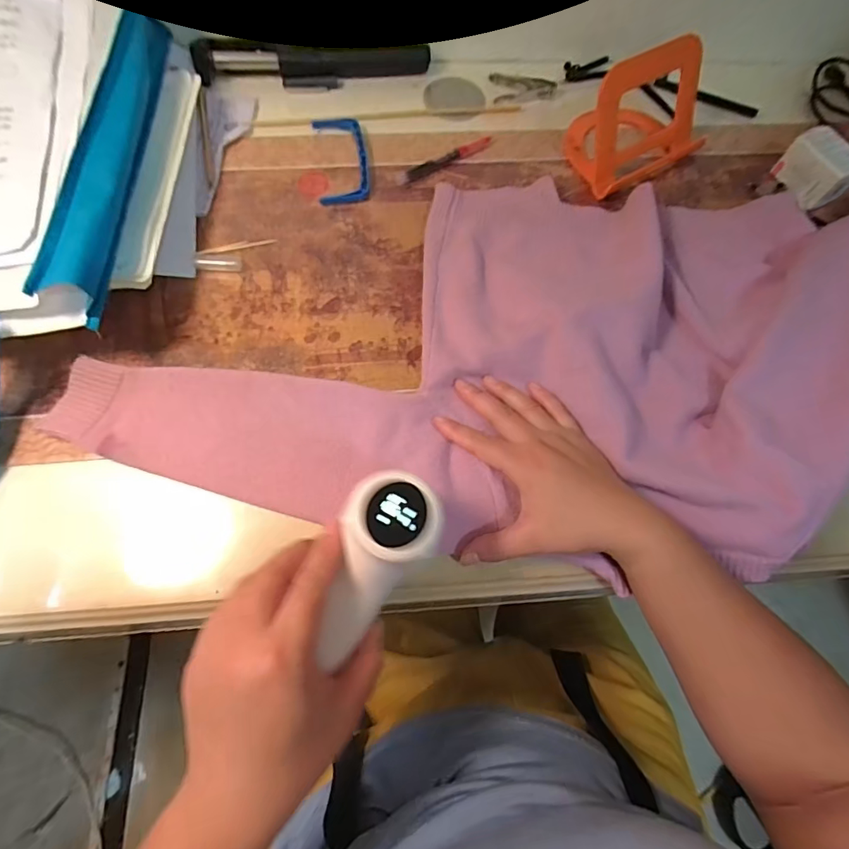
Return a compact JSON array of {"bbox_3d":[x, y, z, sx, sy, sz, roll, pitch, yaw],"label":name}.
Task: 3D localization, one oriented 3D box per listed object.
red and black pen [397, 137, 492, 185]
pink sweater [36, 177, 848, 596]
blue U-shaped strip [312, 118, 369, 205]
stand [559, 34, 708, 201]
[{"bbox_3d":[0.022,-0.267,0.481,0.108,0.009,0.013,-26,70,-12],"label":"red and black pen"},{"bbox_3d":[0.063,-0.053,0.383,0.648,0.056,0.357,-11,68,-3],"label":"pink sweater"},{"bbox_3d":[-0.084,-0.272,0.480,0.050,0.011,0.115,-7,67,-5],"label":"blue U-shaped strip"},{"bbox_3d":[0.205,-0.307,0.463,0.133,0.083,0.104,-38,73,-16],"label":"stand"}]

